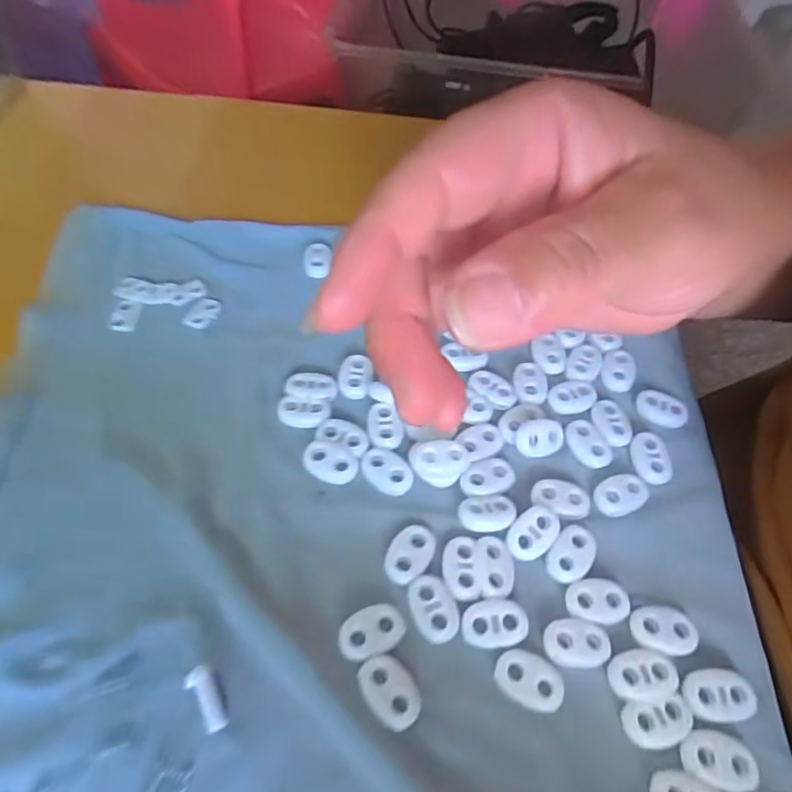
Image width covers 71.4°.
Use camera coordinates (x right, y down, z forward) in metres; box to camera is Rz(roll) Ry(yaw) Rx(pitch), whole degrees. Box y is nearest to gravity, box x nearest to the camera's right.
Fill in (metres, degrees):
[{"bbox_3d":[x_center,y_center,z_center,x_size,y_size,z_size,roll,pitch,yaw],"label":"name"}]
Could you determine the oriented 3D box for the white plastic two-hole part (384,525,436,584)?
[{"bbox_3d":[0.005,0.057,0.200,0.016,0.004,0.022,28,58,15],"label":"white plastic two-hole part"}]

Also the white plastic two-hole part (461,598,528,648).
[{"bbox_3d":[0.033,0.077,0.187,0.022,0.004,0.015,-2,55,-5],"label":"white plastic two-hole part"}]

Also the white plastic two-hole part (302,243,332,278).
[{"bbox_3d":[-0.041,-0.071,0.286,0.014,0.004,0.021,-3,55,-6],"label":"white plastic two-hole part"}]

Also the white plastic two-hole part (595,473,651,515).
[{"bbox_3d":[0.089,0.039,0.219,0.022,0.004,0.015,-16,58,-14],"label":"white plastic two-hole part"}]

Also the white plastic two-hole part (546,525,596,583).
[{"bbox_3d":[0.065,0.057,0.202,0.013,0.004,0.023,33,60,18],"label":"white plastic two-hole part"}]

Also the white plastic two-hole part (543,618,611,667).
[{"bbox_3d":[0.061,0.082,0.184,0.022,0.004,0.015,2,55,-2],"label":"white plastic two-hole part"}]

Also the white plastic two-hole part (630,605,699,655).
[{"bbox_3d":[0.092,0.080,0.189,0.022,0.004,0.015,15,56,7],"label":"white plastic two-hole part"}]

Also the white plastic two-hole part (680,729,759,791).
[{"bbox_3d":[0.099,0.110,0.167,0.021,0.004,0.014,16,56,7],"label":"white plastic two-hole part"}]

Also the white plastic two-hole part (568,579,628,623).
[{"bbox_3d":[0.071,0.072,0.193,0.022,0.004,0.015,0,55,-4],"label":"white plastic two-hole part"}]

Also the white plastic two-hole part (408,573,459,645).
[{"bbox_3d":[0.013,0.072,0.189,0.015,0.004,0.022,-19,59,-16],"label":"white plastic two-hole part"}]

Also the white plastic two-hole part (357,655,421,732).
[{"bbox_3d":[-0.002,0.094,0.175,0.015,0.004,0.022,-36,64,-25],"label":"white plastic two-hole part"}]

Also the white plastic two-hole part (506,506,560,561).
[{"bbox_3d":[0.051,0.050,0.205,0.023,0.004,0.015,-33,63,-24],"label":"white plastic two-hole part"}]

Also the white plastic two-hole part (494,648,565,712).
[{"bbox_3d":[0.043,0.091,0.177,0.022,0.004,0.015,23,57,12],"label":"white plastic two-hole part"}]

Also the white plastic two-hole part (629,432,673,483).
[{"bbox_3d":[0.106,0.025,0.228,0.013,0.006,0.022,0,55,-4],"label":"white plastic two-hole part"}]

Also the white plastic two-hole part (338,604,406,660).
[{"bbox_3d":[-0.008,0.078,0.184,0.022,0.004,0.015,-20,59,-16],"label":"white plastic two-hole part"}]

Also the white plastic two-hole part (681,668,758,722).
[{"bbox_3d":[0.105,0.096,0.177,0.022,0.004,0.015,-1,55,-4],"label":"white plastic two-hole part"}]

